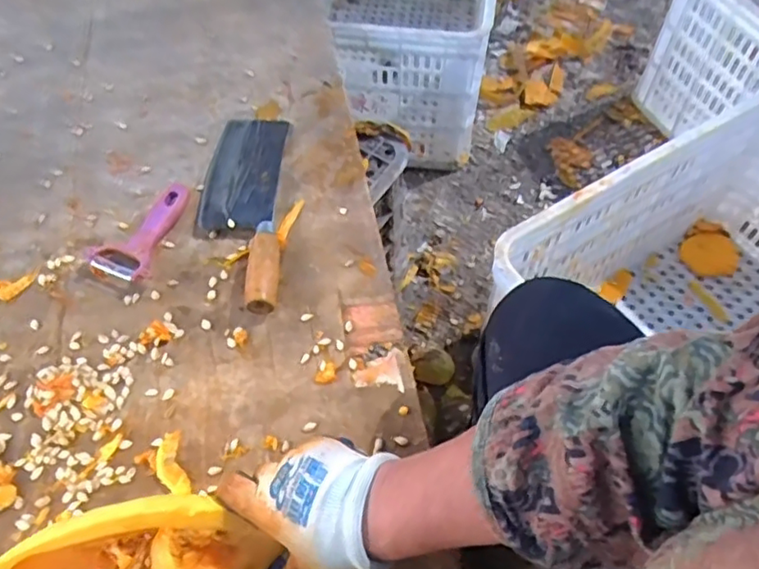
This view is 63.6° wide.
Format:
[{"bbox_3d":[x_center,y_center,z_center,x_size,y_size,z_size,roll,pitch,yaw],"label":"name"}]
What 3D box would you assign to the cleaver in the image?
[{"bbox_3d":[-0.150,-0.089,0.668,0.088,0.027,0.269,-2,59,0],"label":"cleaver"}]

